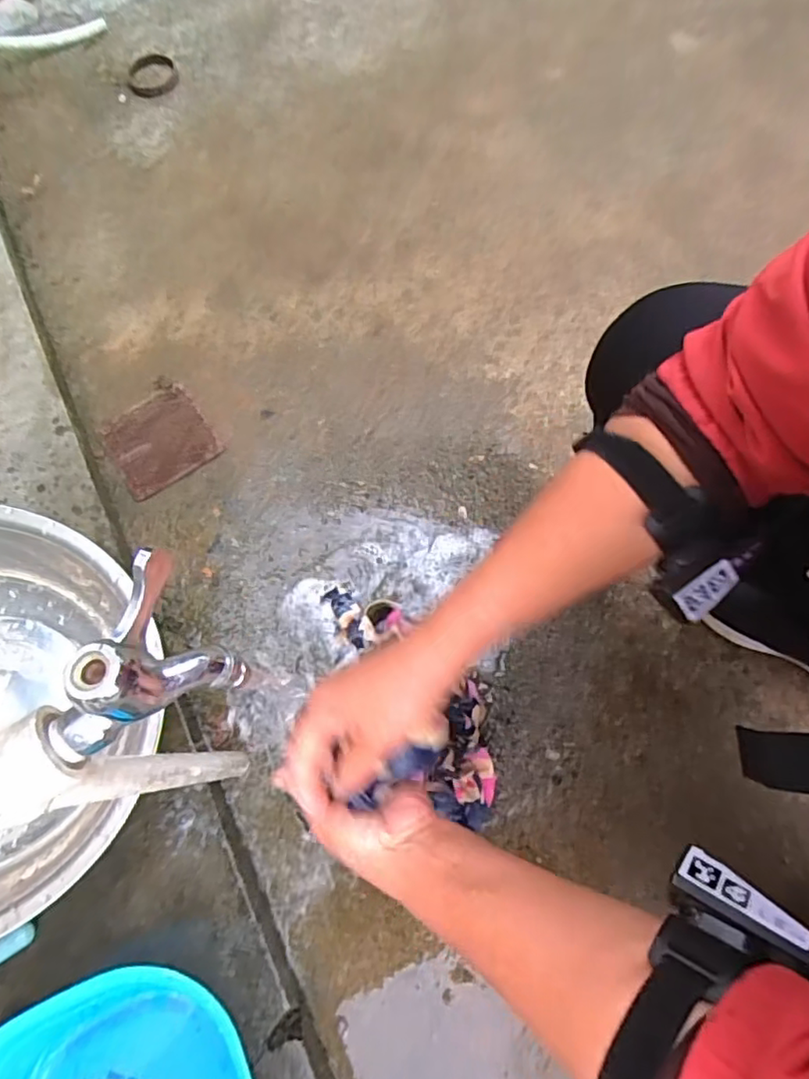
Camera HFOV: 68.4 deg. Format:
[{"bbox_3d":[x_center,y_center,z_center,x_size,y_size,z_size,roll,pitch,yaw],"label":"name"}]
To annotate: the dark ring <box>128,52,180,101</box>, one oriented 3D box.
[{"bbox_3d":[-0.412,-0.759,0.974,0.080,0.011,0.090,-8,72,-2],"label":"dark ring"}]

